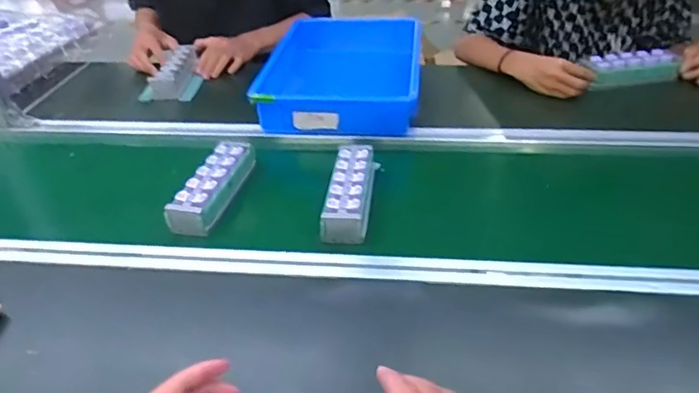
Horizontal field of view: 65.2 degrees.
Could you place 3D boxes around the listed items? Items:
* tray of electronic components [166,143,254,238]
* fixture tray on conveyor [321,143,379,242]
[{"bbox_3d":[-0.203,-0.017,0.816,0.060,0.045,0.201,5,36,11],"label":"tray of electronic components"},{"bbox_3d":[0.001,-0.008,0.797,0.064,0.045,0.198,3,35,7],"label":"fixture tray on conveyor"}]

